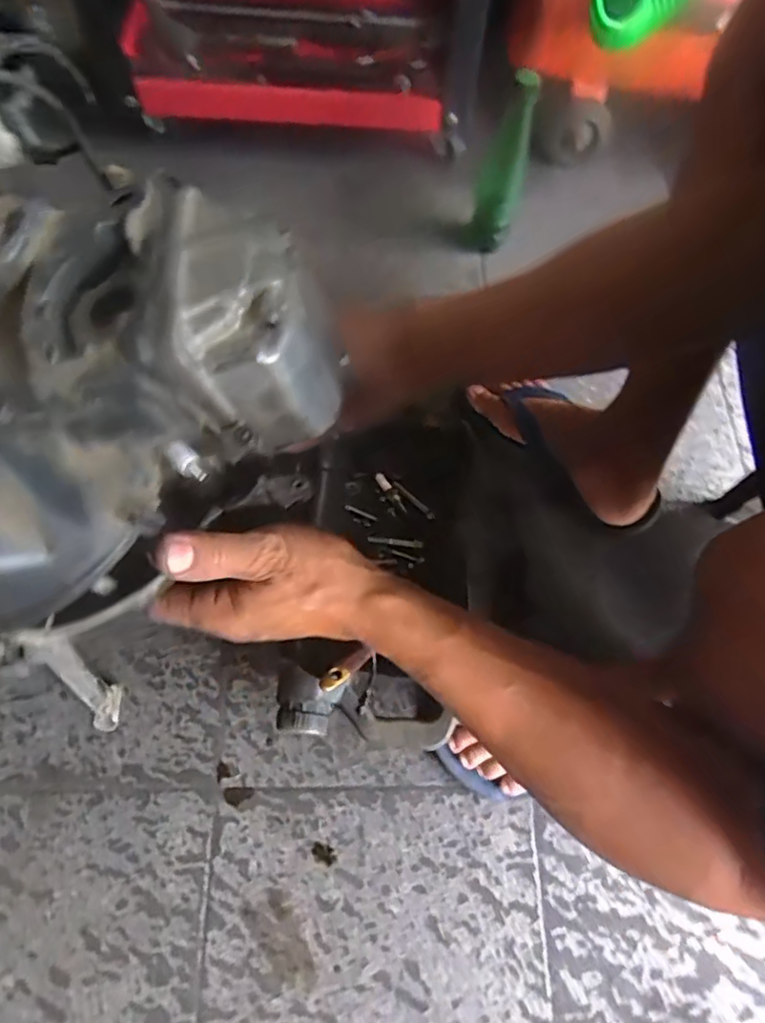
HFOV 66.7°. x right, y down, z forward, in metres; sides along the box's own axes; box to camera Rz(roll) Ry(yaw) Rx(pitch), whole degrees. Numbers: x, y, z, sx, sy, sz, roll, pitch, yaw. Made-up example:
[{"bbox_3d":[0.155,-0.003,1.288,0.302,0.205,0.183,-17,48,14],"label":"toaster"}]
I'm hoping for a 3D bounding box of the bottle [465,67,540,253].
[{"bbox_3d":[0.150,-0.428,0.721,0.053,0.219,0.048,12,67,2],"label":"bottle"}]

